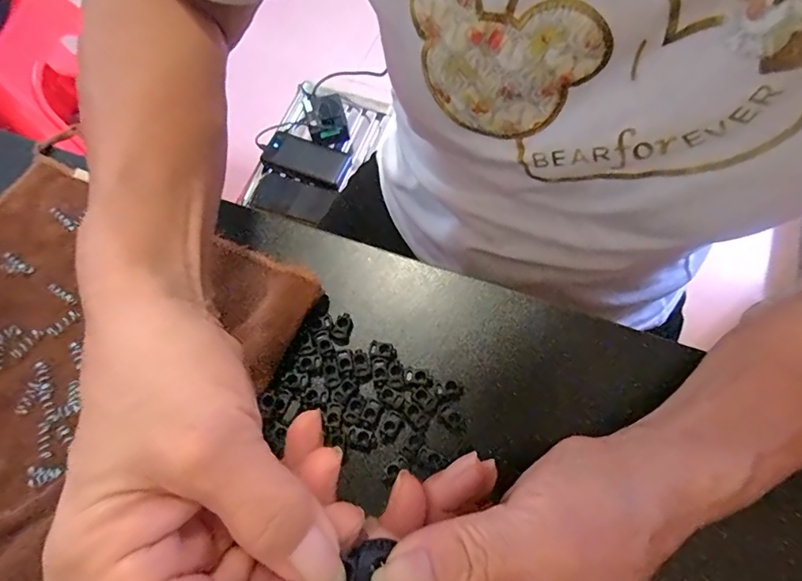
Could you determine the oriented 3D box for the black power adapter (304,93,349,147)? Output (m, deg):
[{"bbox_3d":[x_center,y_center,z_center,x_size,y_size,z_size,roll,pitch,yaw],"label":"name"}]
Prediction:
[{"bbox_3d":[-0.141,-0.322,0.859,0.071,0.050,0.090,-13,68,-3],"label":"black power adapter"}]

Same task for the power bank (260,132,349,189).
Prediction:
[{"bbox_3d":[-0.175,-0.246,0.837,0.151,0.020,0.081,20,71,10],"label":"power bank"}]

